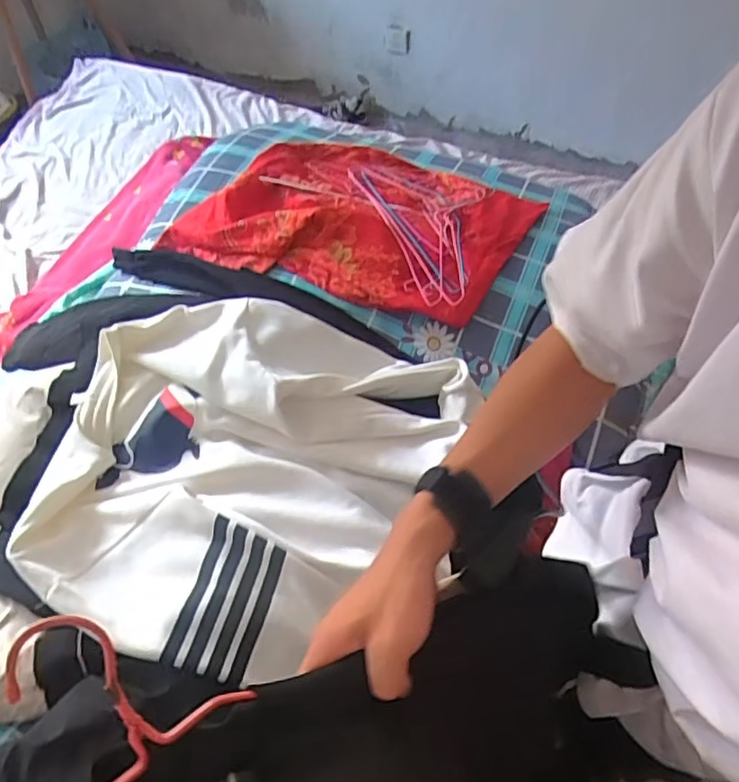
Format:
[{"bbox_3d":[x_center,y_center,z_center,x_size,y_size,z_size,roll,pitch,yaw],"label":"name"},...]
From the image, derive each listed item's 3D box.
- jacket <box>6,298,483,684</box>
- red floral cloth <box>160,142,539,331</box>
[{"bbox_3d":[-0.186,0.069,0.840,0.497,0.105,0.586,31,64,21],"label":"jacket"},{"bbox_3d":[-0.027,-0.357,1.201,0.703,0.116,0.426,10,58,9],"label":"red floral cloth"}]

